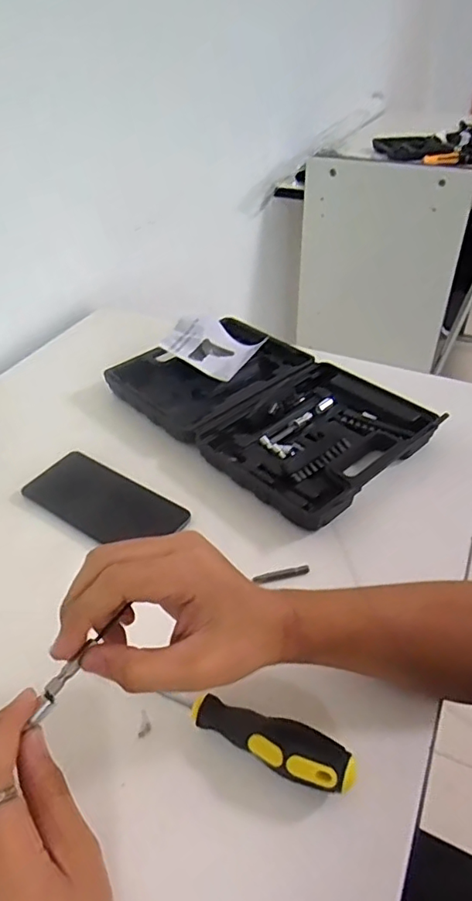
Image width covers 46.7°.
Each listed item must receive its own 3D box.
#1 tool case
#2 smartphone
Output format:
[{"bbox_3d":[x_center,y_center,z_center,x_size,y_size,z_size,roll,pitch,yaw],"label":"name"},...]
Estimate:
[{"bbox_3d":[0.035,-0.058,0.630,0.210,0.034,0.338,-32,49,-32],"label":"tool case"},{"bbox_3d":[-0.131,0.052,0.541,0.162,0.013,0.072,24,46,26],"label":"smartphone"}]

